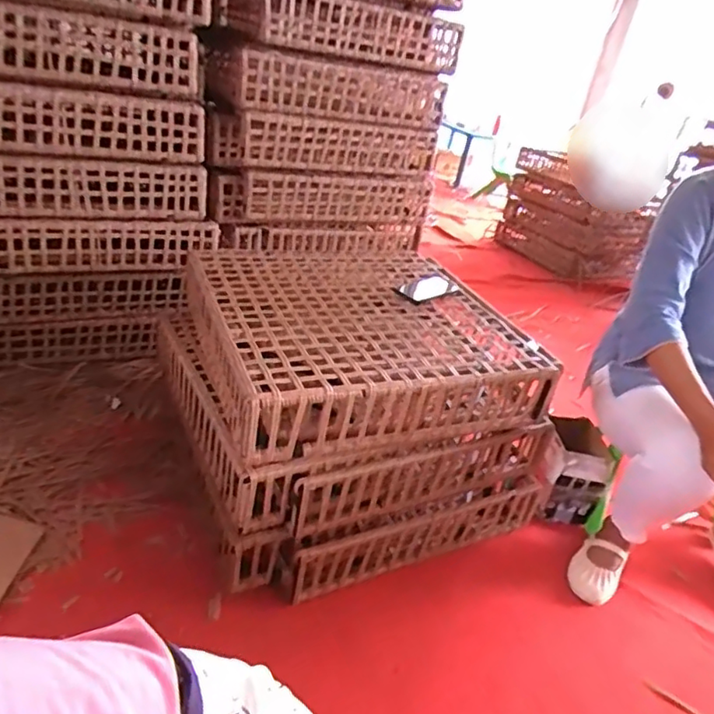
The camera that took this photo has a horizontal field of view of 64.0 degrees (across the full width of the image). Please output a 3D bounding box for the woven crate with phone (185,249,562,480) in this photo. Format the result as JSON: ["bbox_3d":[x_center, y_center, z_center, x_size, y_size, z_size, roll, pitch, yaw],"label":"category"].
[{"bbox_3d":[0.003,-0.046,1.260,0.653,0.161,0.596,-4,32,-25],"label":"woven crate with phone"}]

